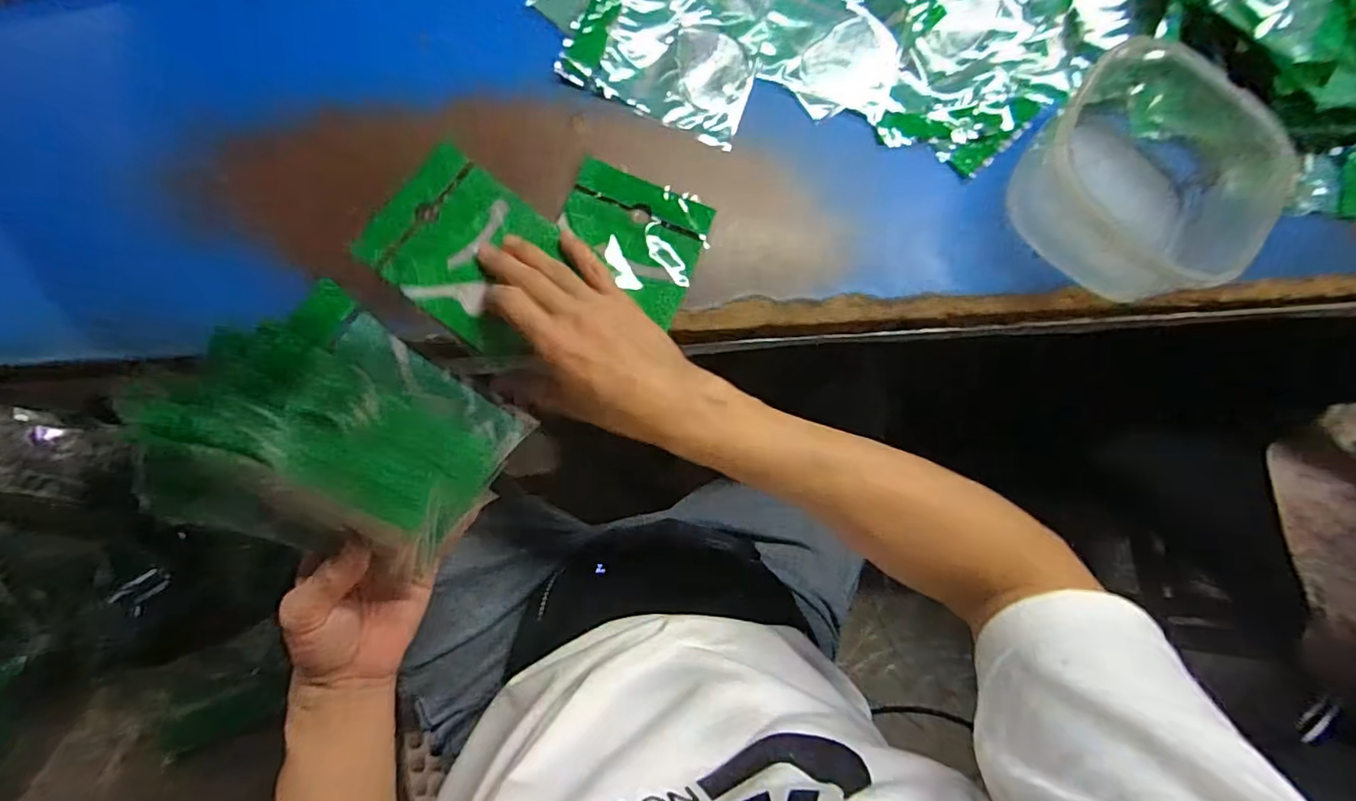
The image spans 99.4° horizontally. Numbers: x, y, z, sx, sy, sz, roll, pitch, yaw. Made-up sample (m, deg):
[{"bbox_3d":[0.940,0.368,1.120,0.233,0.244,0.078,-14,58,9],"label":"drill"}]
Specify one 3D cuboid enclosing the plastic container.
[{"bbox_3d":[0.361,-0.175,0.442,0.167,0.063,0.199,43,79,-1],"label":"plastic container"}]

